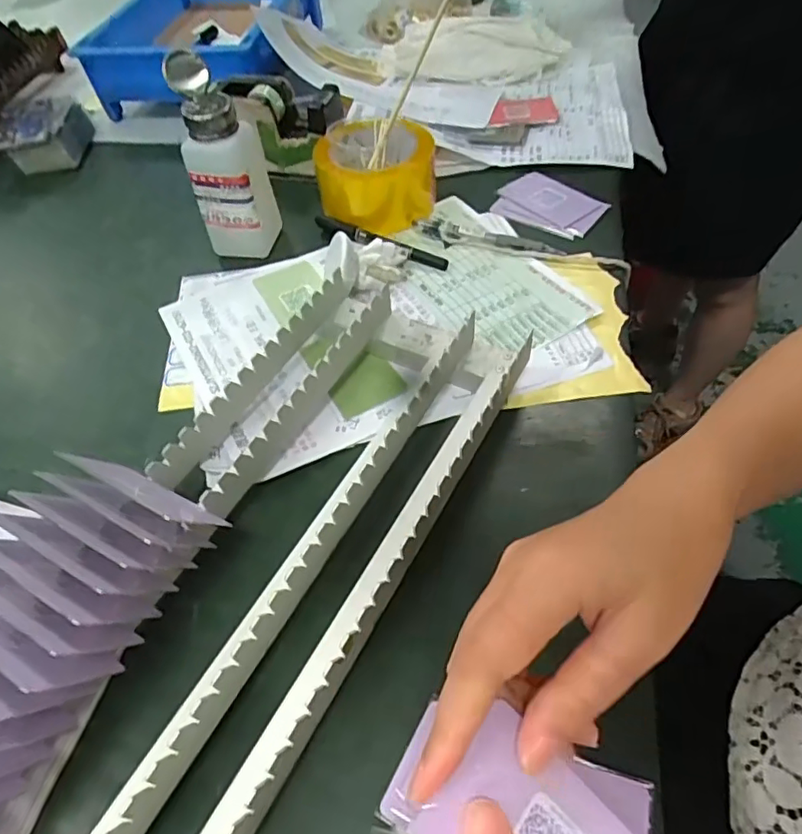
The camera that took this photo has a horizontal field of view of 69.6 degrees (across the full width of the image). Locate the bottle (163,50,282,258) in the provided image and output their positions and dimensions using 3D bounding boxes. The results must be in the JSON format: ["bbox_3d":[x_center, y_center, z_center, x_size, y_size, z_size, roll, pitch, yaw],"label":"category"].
[{"bbox_3d":[-0.144,-0.209,0.481,0.059,0.143,0.056,-1,52,4],"label":"bottle"}]

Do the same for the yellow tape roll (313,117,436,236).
[{"bbox_3d":[-0.021,-0.222,0.523,0.083,0.070,0.083,29,60,24],"label":"yellow tape roll"}]

